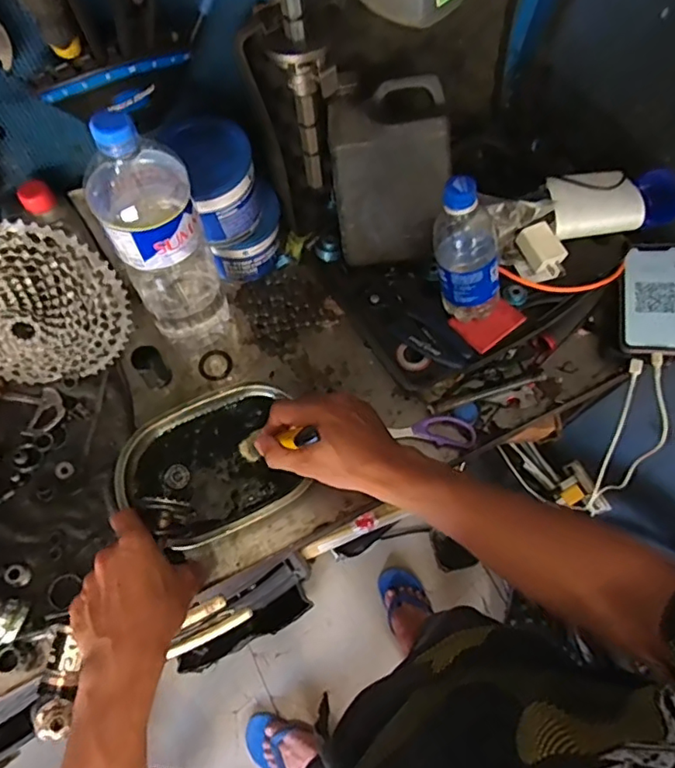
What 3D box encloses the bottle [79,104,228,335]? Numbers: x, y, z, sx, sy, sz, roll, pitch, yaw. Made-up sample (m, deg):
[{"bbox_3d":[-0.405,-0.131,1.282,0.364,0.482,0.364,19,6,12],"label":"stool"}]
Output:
[{"bbox_3d":[-0.177,-0.147,0.563,0.086,0.313,0.107,-23,70,-10],"label":"bottle"}]

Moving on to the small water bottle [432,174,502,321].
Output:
[{"bbox_3d":[0.135,-0.139,0.577,0.058,0.172,0.058,-39,47,-15],"label":"small water bottle"}]

